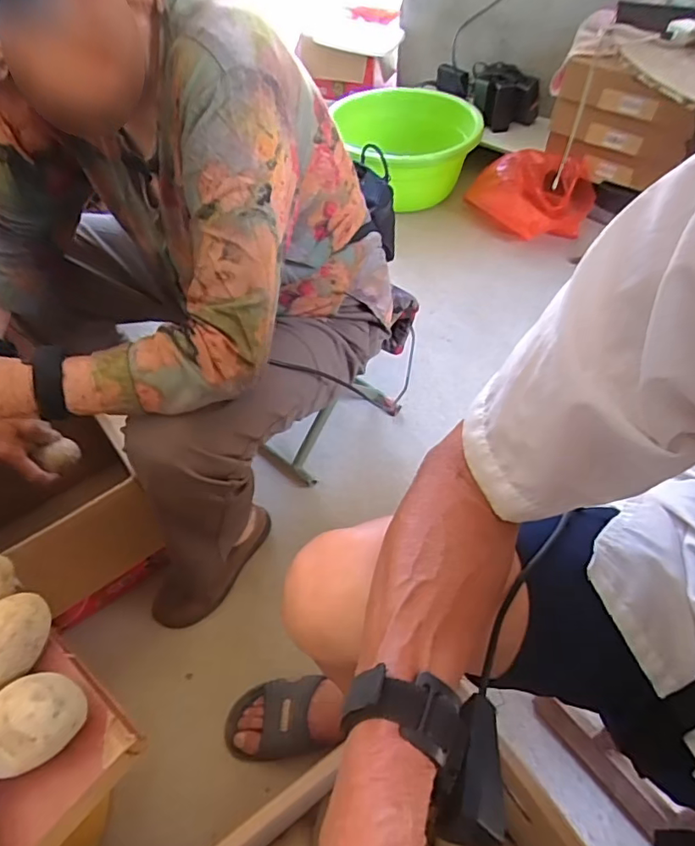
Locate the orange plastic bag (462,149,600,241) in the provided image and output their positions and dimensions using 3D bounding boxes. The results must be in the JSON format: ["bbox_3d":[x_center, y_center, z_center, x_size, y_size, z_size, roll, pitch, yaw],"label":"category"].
[{"bbox_3d":[0.476,-0.591,1.364,0.286,0.146,0.192,20,55,16],"label":"orange plastic bag"}]

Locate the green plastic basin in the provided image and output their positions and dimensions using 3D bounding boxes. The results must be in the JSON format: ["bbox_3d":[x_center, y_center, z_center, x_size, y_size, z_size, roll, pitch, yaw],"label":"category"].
[{"bbox_3d":[0.163,-0.787,1.526,0.384,0.196,0.419,0,52,0],"label":"green plastic basin"}]

